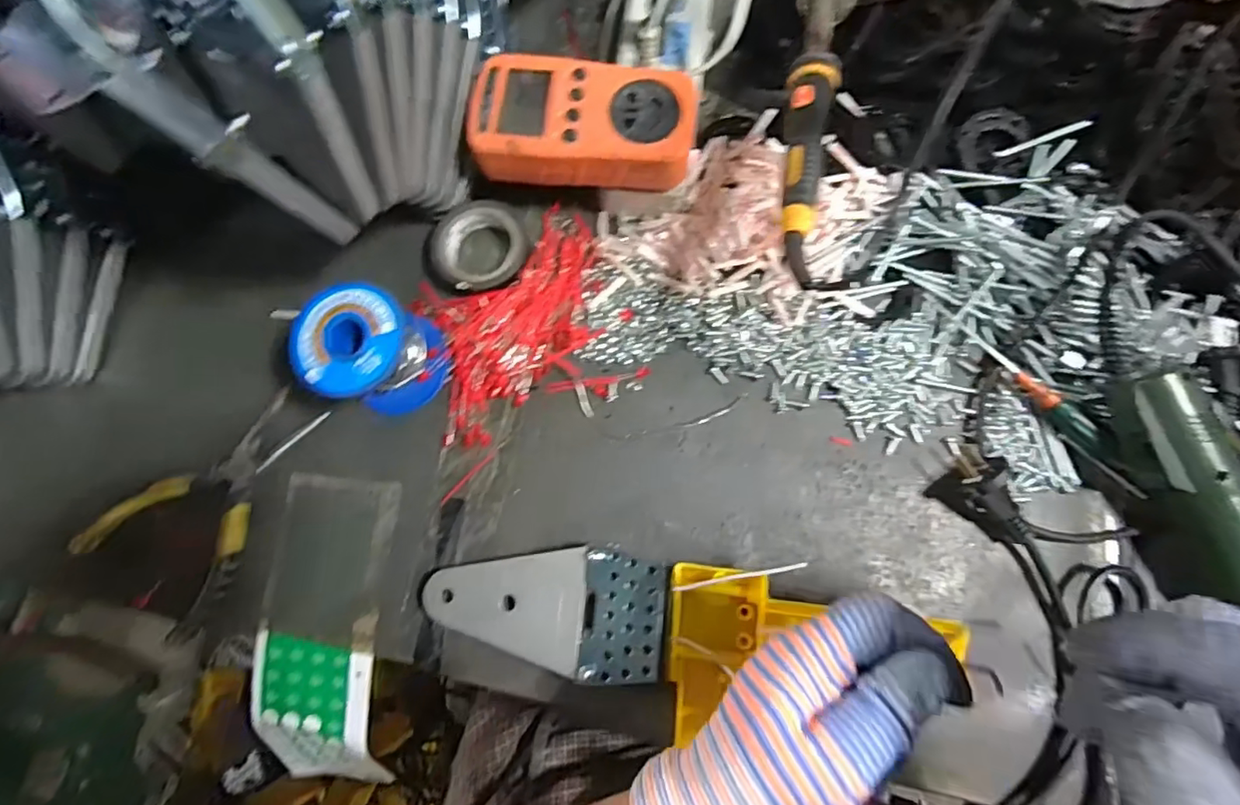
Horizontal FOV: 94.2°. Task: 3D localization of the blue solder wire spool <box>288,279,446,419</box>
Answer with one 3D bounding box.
[{"bbox_3d":[-0.143,-0.029,0.333,0.064,0.055,0.061,0,77,1],"label":"blue solder wire spool"}]

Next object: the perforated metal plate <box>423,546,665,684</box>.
[{"bbox_3d":[-0.042,0.113,0.318,0.135,0.037,0.068,3,80,2],"label":"perforated metal plate"}]

